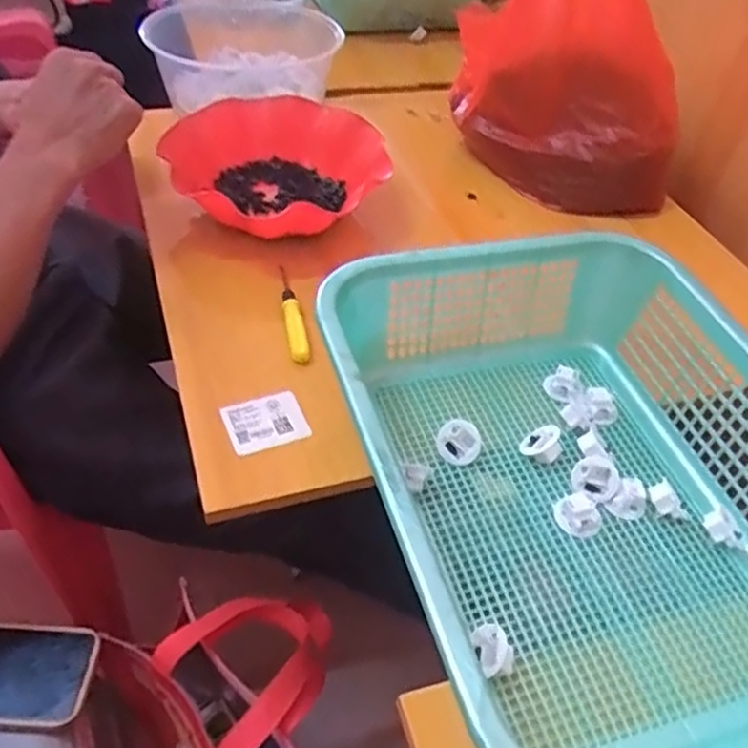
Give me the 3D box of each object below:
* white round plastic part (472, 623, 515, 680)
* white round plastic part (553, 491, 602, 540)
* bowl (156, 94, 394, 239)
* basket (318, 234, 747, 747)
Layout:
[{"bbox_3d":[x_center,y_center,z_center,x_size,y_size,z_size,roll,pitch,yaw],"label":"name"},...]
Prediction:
[{"bbox_3d":[0.072,0.165,0.417,0.024,0.018,0.030,-5,47,-10],"label":"white round plastic part"},{"bbox_3d":[0.144,0.100,0.495,0.031,0.015,0.029,3,46,-3],"label":"white round plastic part"},{"bbox_3d":[-0.109,-0.222,0.754,0.207,0.088,0.222,-15,49,-19],"label":"bowl"},{"bbox_3d":[0.141,0.069,0.469,0.300,0.106,0.385,-10,48,-15],"label":"basket"}]

